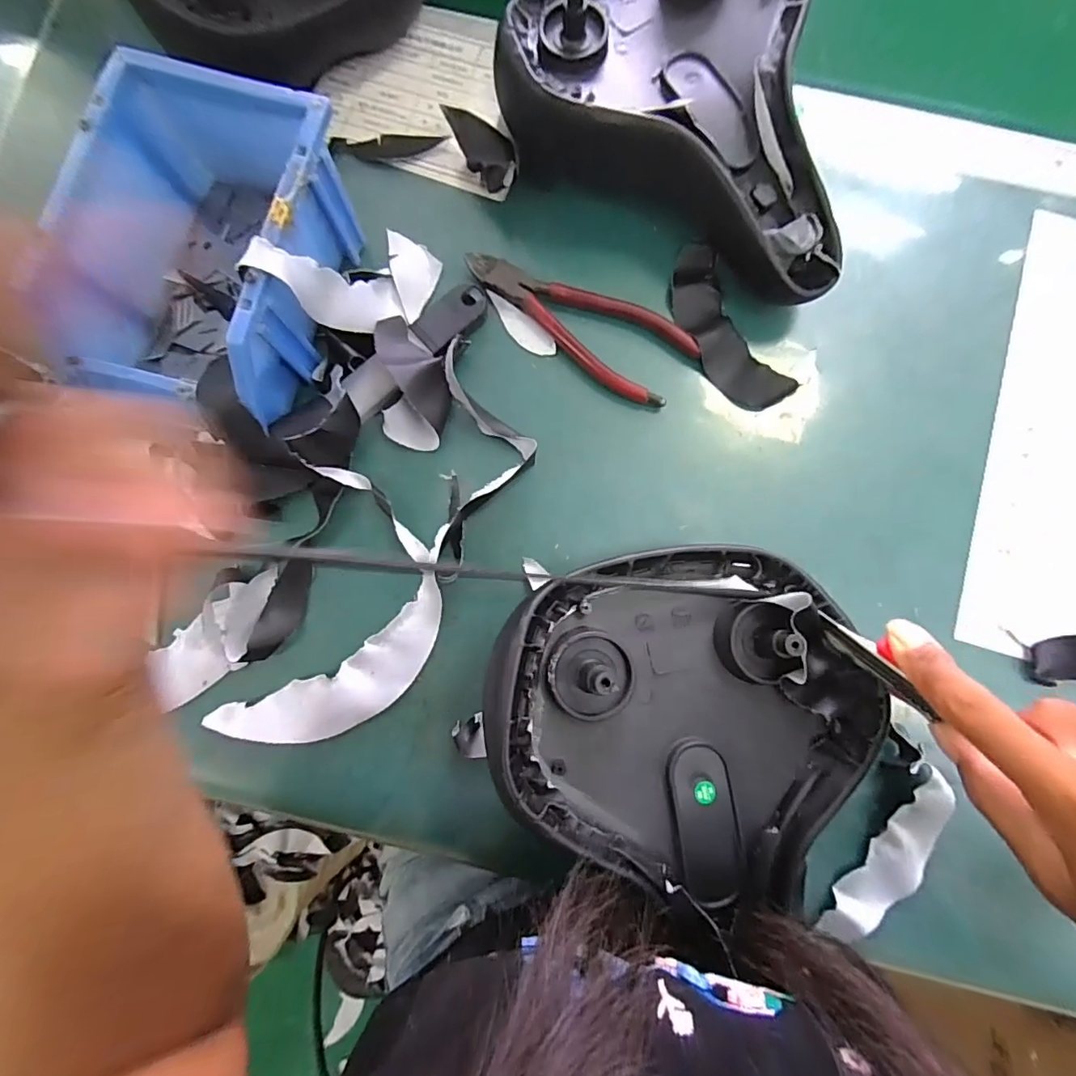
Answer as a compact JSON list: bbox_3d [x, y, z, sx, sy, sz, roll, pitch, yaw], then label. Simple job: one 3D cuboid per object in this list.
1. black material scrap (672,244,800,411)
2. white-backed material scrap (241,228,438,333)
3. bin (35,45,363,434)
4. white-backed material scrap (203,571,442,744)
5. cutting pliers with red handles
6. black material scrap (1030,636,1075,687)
[{"bbox_3d":[0.117,-0.133,0.324,0.042,0.008,0.114,-24,82,-4],"label":"black material scrap"},{"bbox_3d":[-0.110,-0.150,0.300,0.057,0.121,0.039,47,129,6],"label":"white-backed material scrap"},{"bbox_3d":[-0.182,-0.155,0.291,0.119,0.077,0.174,13,82,1],"label":"bin"},{"bbox_3d":[-0.109,0.080,0.293,0.142,0.008,0.051,-36,83,-5],"label":"white-backed material scrap"},{"bbox_3d":[0.025,-0.141,0.323,0.150,0.011,0.053,34,83,4],"label":"cutting pliers with red handles"},{"bbox_3d":[0.307,0.069,0.289,0.043,0.007,0.027,-14,85,29],"label":"black material scrap"}]

